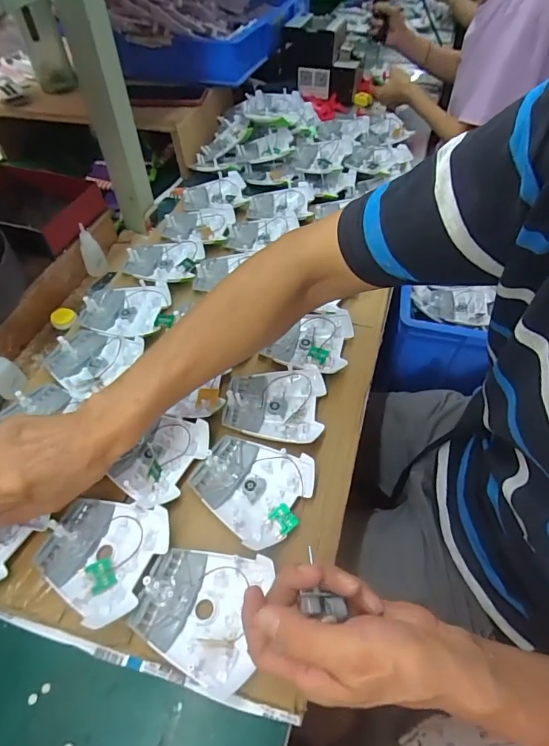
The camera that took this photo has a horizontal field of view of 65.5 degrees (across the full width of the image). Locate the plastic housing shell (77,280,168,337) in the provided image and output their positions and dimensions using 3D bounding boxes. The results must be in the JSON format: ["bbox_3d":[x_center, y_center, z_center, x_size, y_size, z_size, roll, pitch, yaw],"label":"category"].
[{"bbox_3d":[-0.201,-0.086,0.568,0.108,0.015,0.099,2,53,3],"label":"plastic housing shell"}]

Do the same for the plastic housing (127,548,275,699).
[{"bbox_3d":[-0.063,0.198,0.357,0.104,0.019,0.096,10,53,8],"label":"plastic housing"}]

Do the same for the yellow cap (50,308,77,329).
[{"bbox_3d":[-0.282,-0.073,0.572,0.032,0.014,0.032,0,53,1],"label":"yellow cap"}]

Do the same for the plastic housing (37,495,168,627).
[{"bbox_3d":[-0.156,0.162,0.378,0.110,0.019,0.098,8,53,7],"label":"plastic housing"}]

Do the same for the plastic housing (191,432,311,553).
[{"bbox_3d":[-0.024,0.110,0.420,0.109,0.017,0.095,23,56,17],"label":"plastic housing"}]

